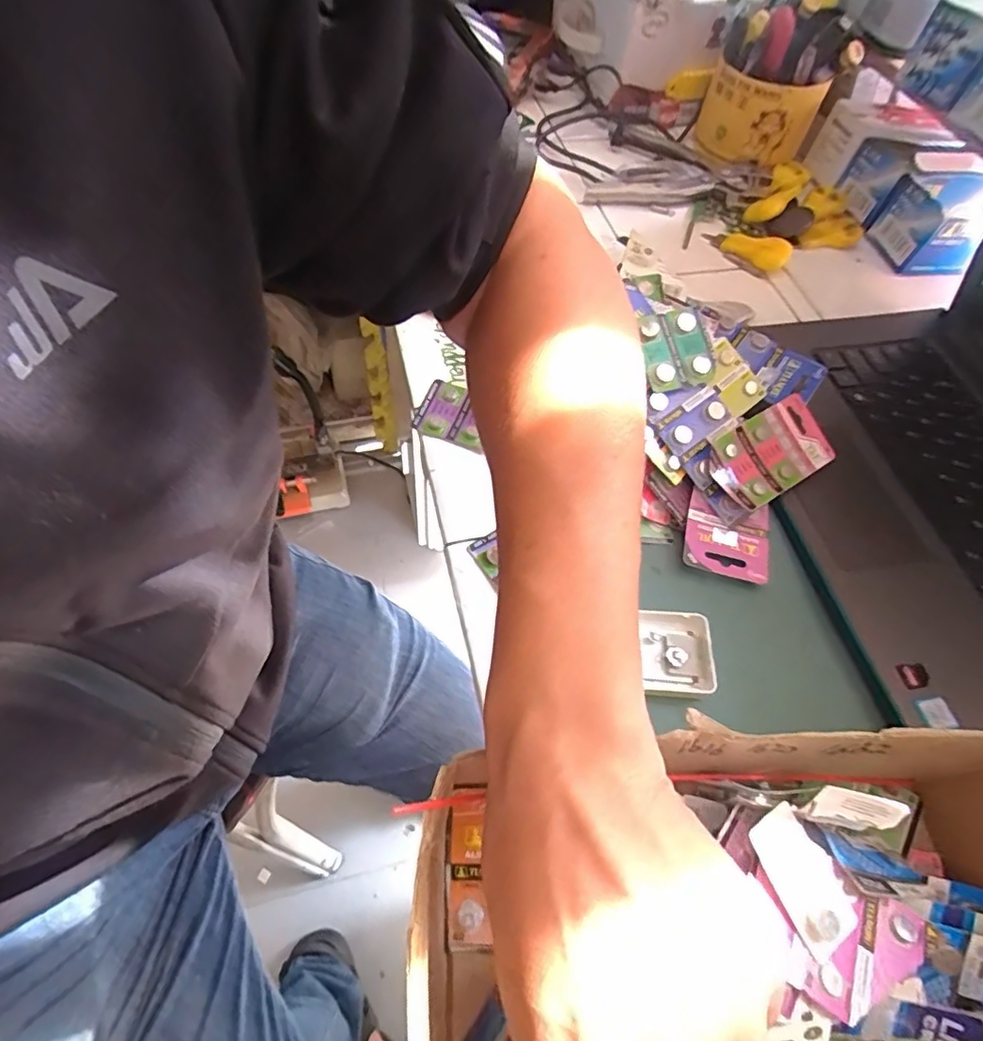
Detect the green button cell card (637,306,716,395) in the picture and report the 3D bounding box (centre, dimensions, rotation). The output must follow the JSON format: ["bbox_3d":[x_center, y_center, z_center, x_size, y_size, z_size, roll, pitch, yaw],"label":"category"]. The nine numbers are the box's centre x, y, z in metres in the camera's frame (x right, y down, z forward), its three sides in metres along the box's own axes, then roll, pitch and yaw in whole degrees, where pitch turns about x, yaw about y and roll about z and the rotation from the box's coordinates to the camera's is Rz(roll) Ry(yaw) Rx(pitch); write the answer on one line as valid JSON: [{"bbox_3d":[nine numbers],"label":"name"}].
[{"bbox_3d":[0.117,-0.109,0.364,0.044,0.006,0.050,-15,83,-7],"label":"green button cell card"}]

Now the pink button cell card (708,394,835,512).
[{"bbox_3d":[0.179,-0.044,0.366,0.087,0.008,0.050,-29,83,-18],"label":"pink button cell card"}]

